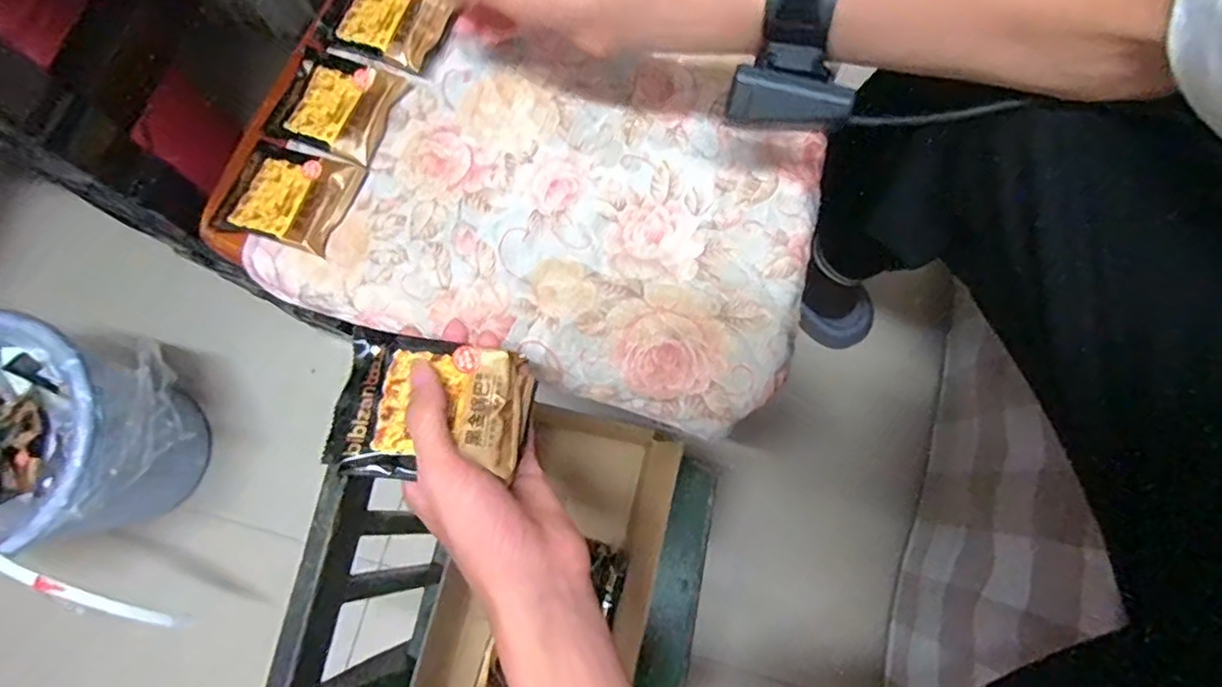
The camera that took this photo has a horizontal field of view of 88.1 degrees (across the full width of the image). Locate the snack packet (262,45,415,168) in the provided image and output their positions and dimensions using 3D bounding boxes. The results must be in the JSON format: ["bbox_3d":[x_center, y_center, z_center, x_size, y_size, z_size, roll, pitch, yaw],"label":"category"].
[{"bbox_3d":[-0.211,-0.184,0.480,0.086,0.014,0.077,19,78,5],"label":"snack packet"}]

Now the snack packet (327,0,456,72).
[{"bbox_3d":[-0.170,-0.256,0.496,0.083,0.014,0.074,18,78,5],"label":"snack packet"}]

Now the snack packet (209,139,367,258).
[{"bbox_3d":[-0.235,-0.110,0.460,0.083,0.017,0.073,17,78,4],"label":"snack packet"}]

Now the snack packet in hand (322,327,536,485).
[{"bbox_3d":[-0.095,0.036,0.340,0.096,0.025,0.076,12,62,-6],"label":"snack packet in hand"}]

